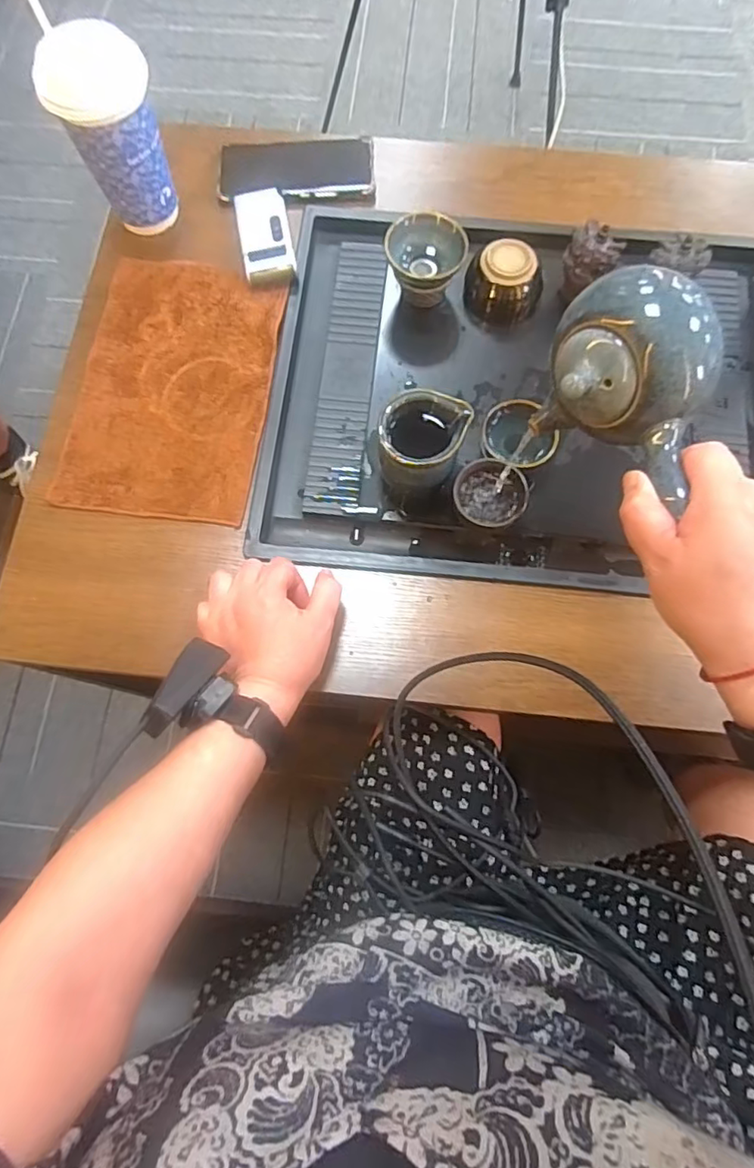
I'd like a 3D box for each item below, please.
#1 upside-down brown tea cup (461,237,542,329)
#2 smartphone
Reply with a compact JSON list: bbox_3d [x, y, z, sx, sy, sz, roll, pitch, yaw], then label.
[{"bbox_3d":[0.119,-0.282,0.553,0.066,0.050,0.055,-5,74,-1],"label":"upside-down brown tea cup"},{"bbox_3d":[-0.083,-0.434,0.609,0.158,0.013,0.074,-5,74,-1],"label":"smartphone"}]

